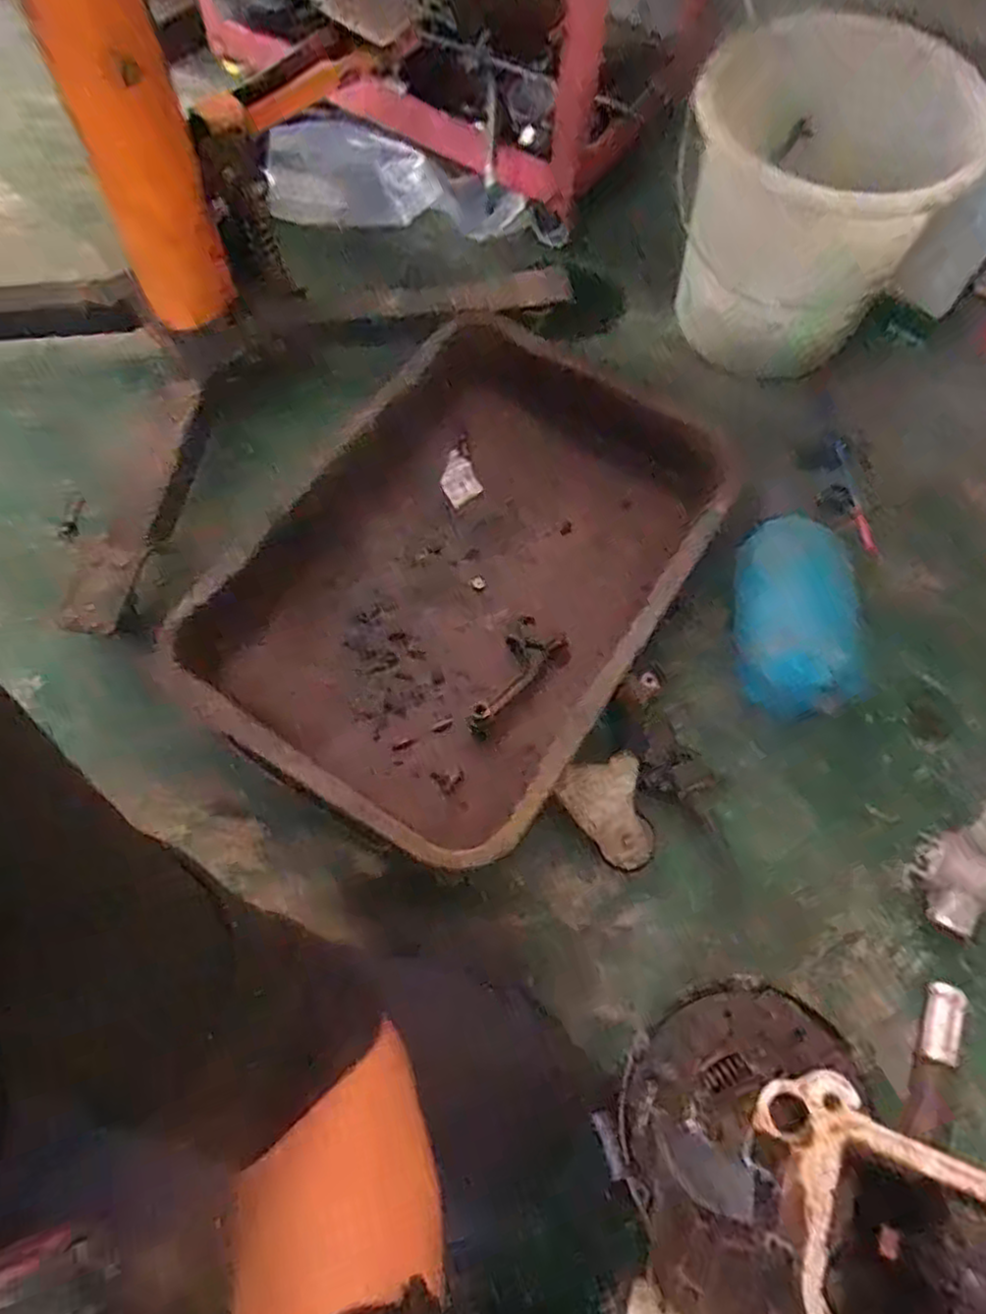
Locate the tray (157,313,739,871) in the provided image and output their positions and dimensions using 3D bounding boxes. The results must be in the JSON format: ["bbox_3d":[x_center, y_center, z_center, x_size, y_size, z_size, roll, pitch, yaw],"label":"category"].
[{"bbox_3d":[-0.021,-0.122,0.875,0.452,0.102,0.661,32,69,11],"label":"tray"}]

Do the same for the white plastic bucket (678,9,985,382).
[{"bbox_3d":[0.405,-0.587,0.946,0.338,0.272,0.385,15,67,4],"label":"white plastic bucket"}]

